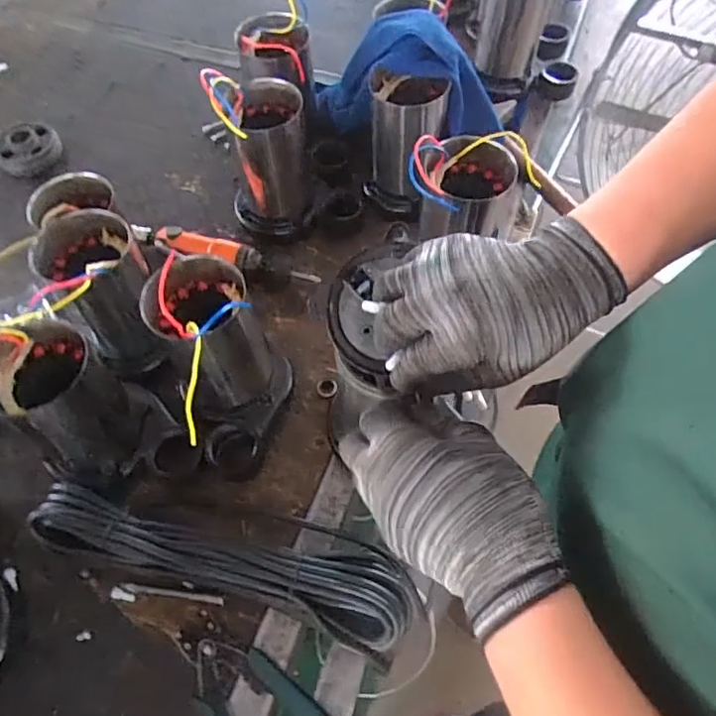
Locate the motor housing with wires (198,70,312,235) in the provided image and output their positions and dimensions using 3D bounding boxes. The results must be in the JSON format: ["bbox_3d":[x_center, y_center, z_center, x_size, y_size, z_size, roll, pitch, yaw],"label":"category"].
[{"bbox_3d":[-0.111,-0.246,0.704,0.101,0.200,0.099,-12,60,-6],"label":"motor housing with wires"}]

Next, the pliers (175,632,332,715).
[{"bbox_3d":[-0.094,0.297,0.481,0.106,0.014,0.164,-37,65,-18],"label":"pliers"}]

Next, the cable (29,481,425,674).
[{"bbox_3d":[-0.122,0.180,0.530,0.355,0.051,0.089,15,61,10],"label":"cable"}]

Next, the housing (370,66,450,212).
[{"bbox_3d":[0.060,-0.271,0.713,0.084,0.152,0.084,3,60,3],"label":"housing"}]

